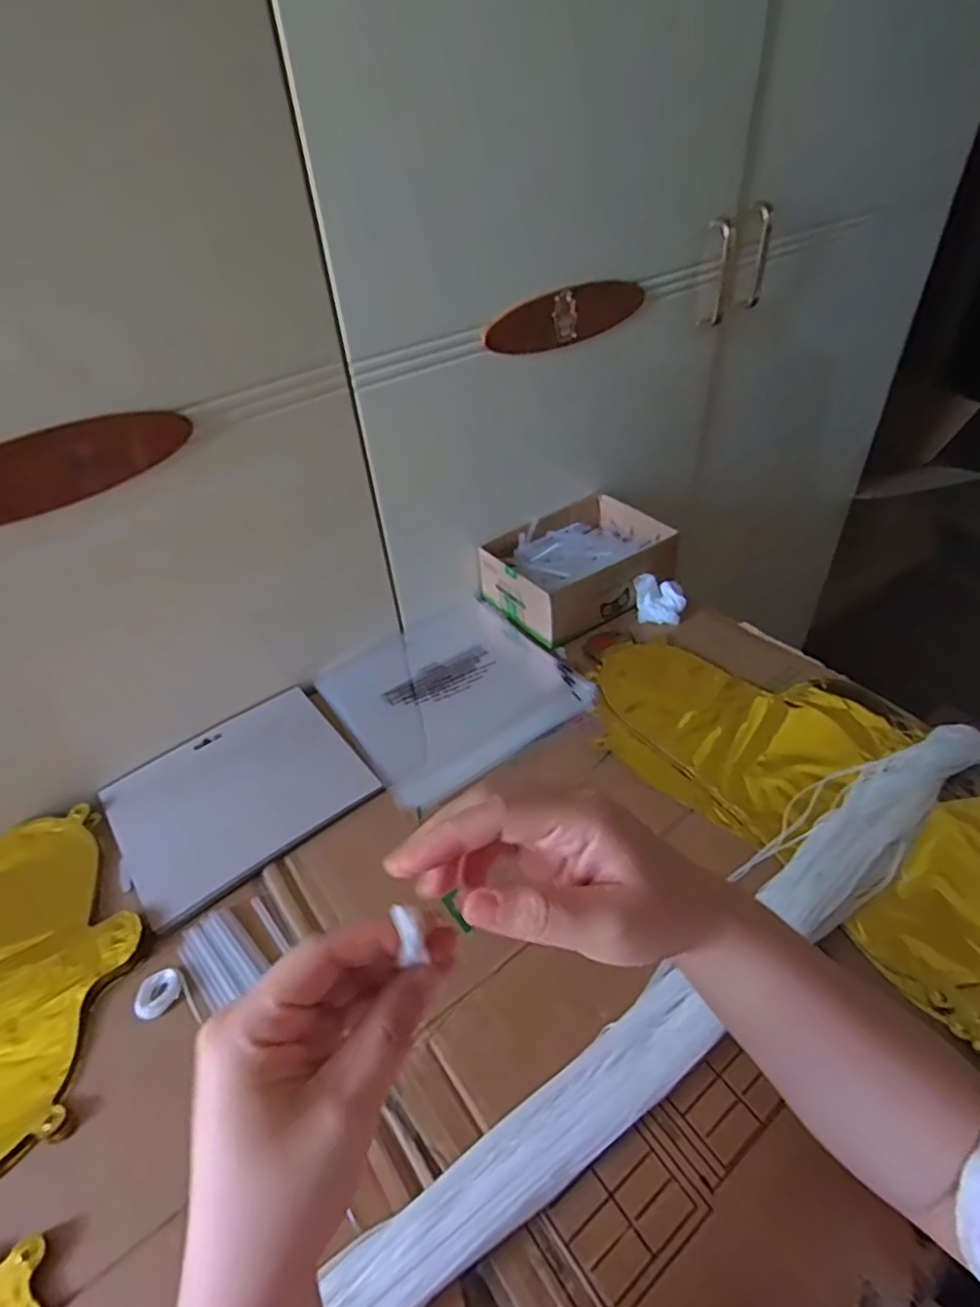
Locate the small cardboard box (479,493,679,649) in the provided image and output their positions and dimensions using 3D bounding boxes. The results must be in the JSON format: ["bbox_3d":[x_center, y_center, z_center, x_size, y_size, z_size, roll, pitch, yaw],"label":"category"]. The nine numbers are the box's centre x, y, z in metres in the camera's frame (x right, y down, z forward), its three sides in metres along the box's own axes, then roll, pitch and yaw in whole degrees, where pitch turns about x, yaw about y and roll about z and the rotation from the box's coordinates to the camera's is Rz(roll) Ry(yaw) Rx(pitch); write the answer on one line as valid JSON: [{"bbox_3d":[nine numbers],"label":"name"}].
[{"bbox_3d":[0.097,-0.100,0.723,0.193,0.065,0.151,-27,47,-24],"label":"small cardboard box"}]

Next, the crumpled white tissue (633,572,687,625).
[{"bbox_3d":[0.183,-0.059,0.697,0.053,0.042,0.038,4,43,8],"label":"crumpled white tissue"}]

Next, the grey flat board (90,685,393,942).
[{"bbox_3d":[-0.215,0.117,0.554,0.189,0.013,0.168,-30,48,-26],"label":"grey flat board"}]

